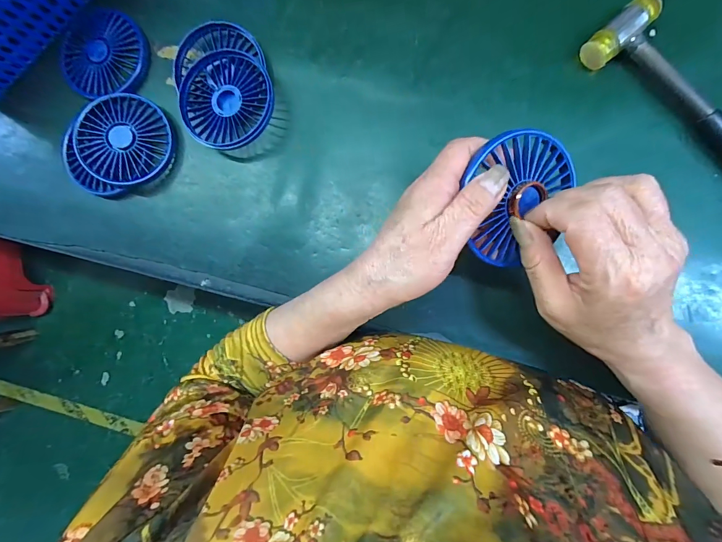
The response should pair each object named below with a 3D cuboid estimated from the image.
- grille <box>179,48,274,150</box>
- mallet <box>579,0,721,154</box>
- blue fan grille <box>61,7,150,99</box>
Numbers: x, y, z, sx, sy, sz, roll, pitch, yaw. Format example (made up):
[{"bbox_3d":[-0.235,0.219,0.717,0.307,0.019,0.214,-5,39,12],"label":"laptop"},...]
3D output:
[{"bbox_3d":[-0.123,-0.158,0.319,0.088,0.015,0.089,3,89,8],"label":"grille"},{"bbox_3d":[0.290,-0.121,0.276,0.239,0.021,0.057,44,96,5],"label":"mallet"},{"bbox_3d":[-0.258,-0.219,0.351,0.088,0.016,0.084,-2,91,8],"label":"blue fan grille"}]

